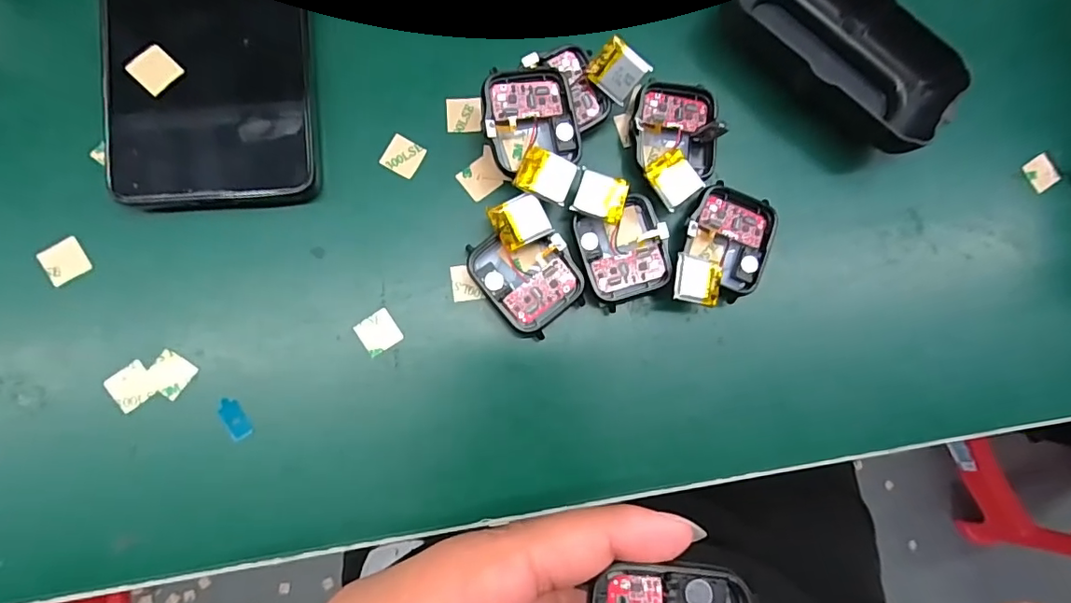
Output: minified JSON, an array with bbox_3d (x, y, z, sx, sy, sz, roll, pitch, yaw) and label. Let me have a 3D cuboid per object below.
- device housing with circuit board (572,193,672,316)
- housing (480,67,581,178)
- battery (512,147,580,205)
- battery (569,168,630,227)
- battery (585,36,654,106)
[{"bbox_3d":[0.038,-0.022,0.226,0.038,0.011,0.042,-23,85,-9],"label":"device housing with circuit board"},{"bbox_3d":[-0.003,-0.076,0.217,0.038,0.009,0.039,-12,93,-12],"label":"housing"},{"bbox_3d":[0.005,-0.050,0.209,0.022,0.004,0.019,25,76,-3],"label":"battery"},{"bbox_3d":[0.027,-0.044,0.223,0.021,0.009,0.020,18,81,-3],"label":"battery"},{"bbox_3d":[0.035,-0.096,0.217,0.020,0.004,0.020,37,122,-11],"label":"battery"}]

